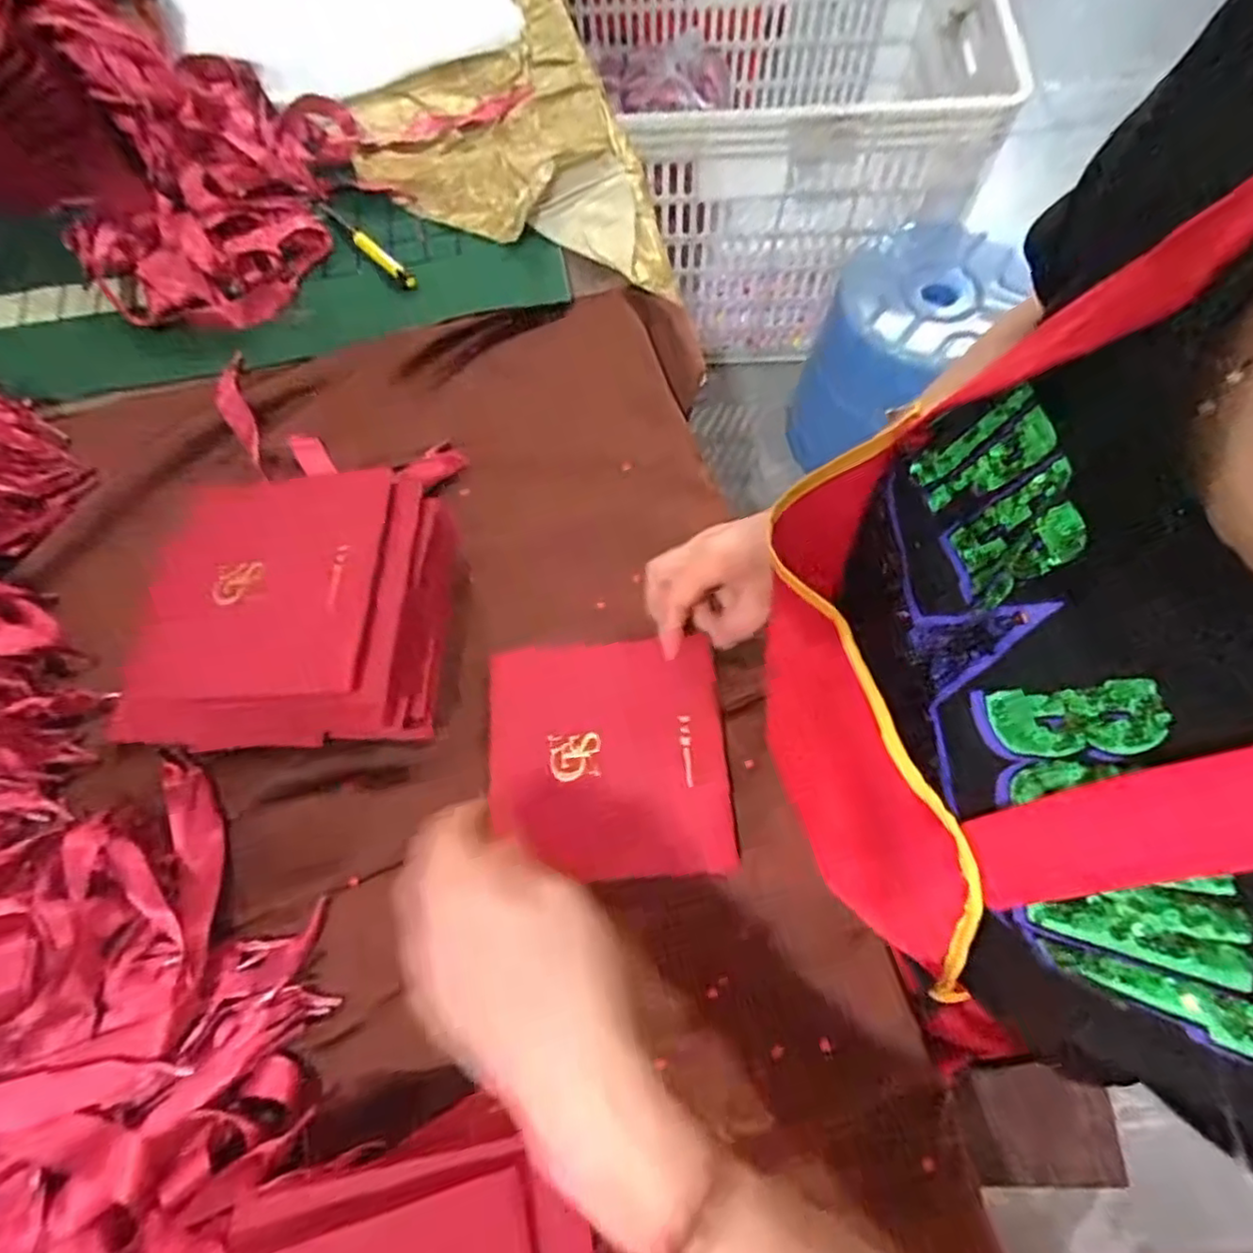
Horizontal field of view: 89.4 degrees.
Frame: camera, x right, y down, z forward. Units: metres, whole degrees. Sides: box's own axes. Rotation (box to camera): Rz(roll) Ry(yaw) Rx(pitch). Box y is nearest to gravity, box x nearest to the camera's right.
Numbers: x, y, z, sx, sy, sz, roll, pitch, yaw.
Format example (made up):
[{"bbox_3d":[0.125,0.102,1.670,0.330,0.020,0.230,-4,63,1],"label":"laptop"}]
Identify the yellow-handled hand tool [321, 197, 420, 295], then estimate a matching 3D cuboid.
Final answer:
[{"bbox_3d":[-0.217,-0.321,0.533,0.014,0.010,0.124,-40,74,-15],"label":"yellow-handled hand tool"}]

